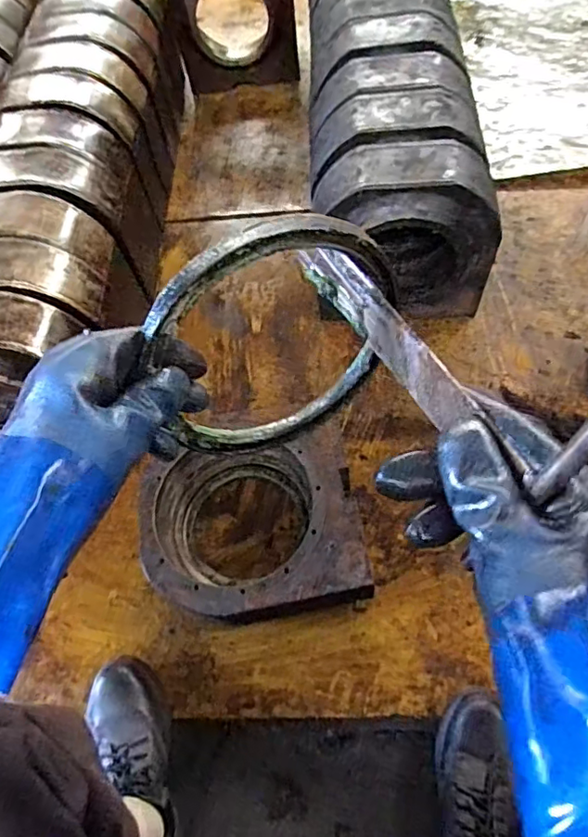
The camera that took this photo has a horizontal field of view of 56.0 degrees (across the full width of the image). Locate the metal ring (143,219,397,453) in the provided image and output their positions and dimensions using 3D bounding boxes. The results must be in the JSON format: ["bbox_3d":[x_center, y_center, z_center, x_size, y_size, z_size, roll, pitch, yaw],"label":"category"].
[{"bbox_3d":[-0.008,-0.049,0.401,0.169,0.208,0.023,-20,56,-15],"label":"metal ring"}]

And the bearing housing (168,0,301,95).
[{"bbox_3d":[-0.146,-0.952,1.329,0.298,0.318,0.096,-9,63,0],"label":"bearing housing"}]

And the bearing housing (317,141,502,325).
[{"bbox_3d":[0.180,-0.295,0.897,0.272,0.266,0.126,-4,61,4],"label":"bearing housing"}]

